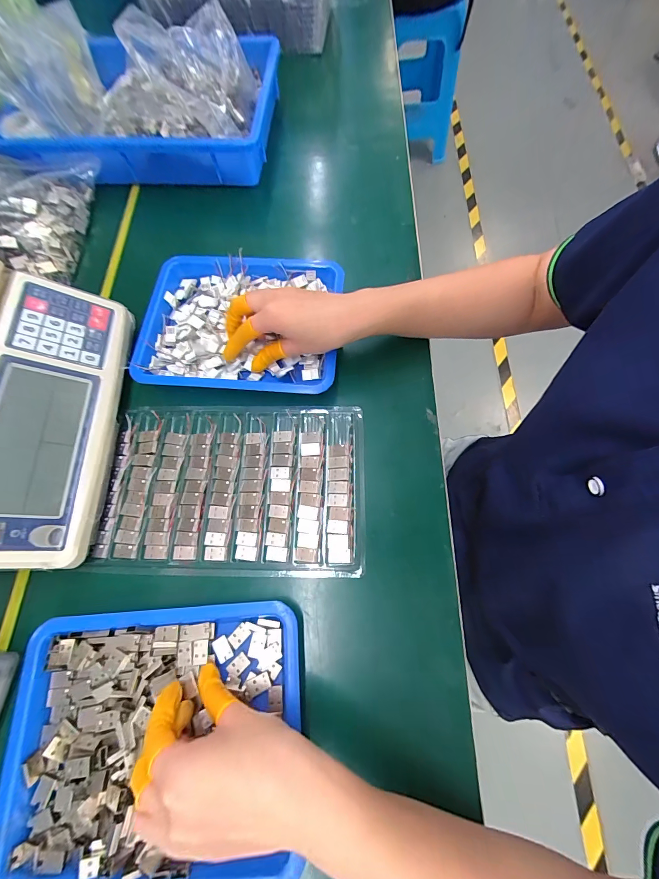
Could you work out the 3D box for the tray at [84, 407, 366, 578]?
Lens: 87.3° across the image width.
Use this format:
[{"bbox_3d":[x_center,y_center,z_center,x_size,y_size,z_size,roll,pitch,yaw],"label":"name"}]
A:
[{"bbox_3d":[-0.092,0.042,0.334,0.247,0.009,0.164,1,70,0],"label":"tray"}]

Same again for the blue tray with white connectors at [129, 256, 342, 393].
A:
[{"bbox_3d":[-0.104,-0.131,0.388,0.222,0.028,0.173,3,70,1],"label":"blue tray with white connectors"}]

